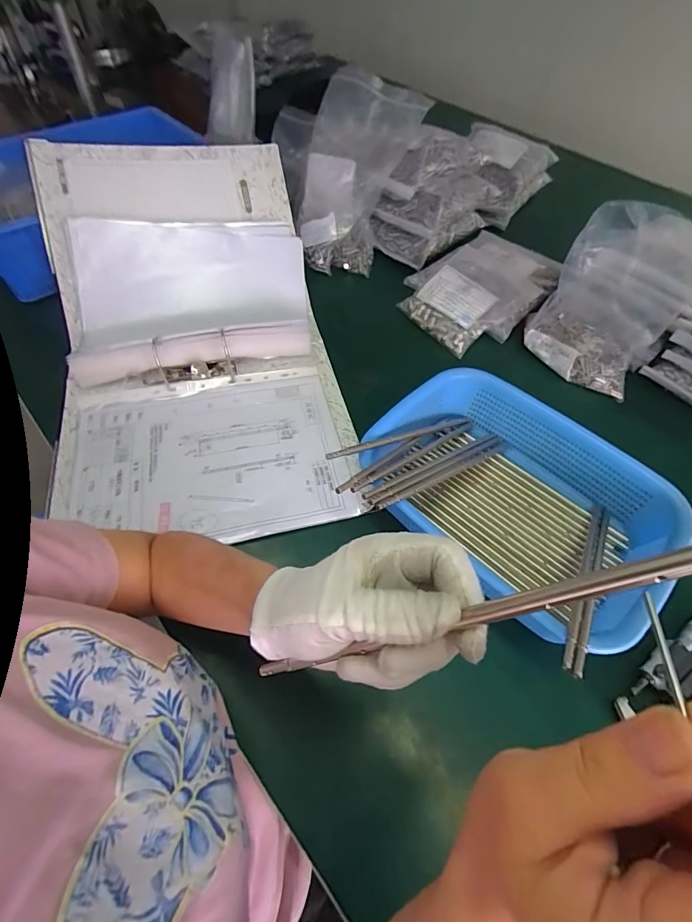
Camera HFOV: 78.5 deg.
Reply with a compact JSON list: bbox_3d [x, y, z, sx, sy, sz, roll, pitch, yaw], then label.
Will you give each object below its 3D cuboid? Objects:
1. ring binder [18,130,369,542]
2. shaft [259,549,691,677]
[{"bbox_3d":[-0.196,-0.180,0.529,0.331,0.170,0.533,-11,58,-9],"label":"ring binder"},{"bbox_3d":[0.032,0.074,0.182,0.005,0.227,0.008,26,45,-37],"label":"shaft"}]

